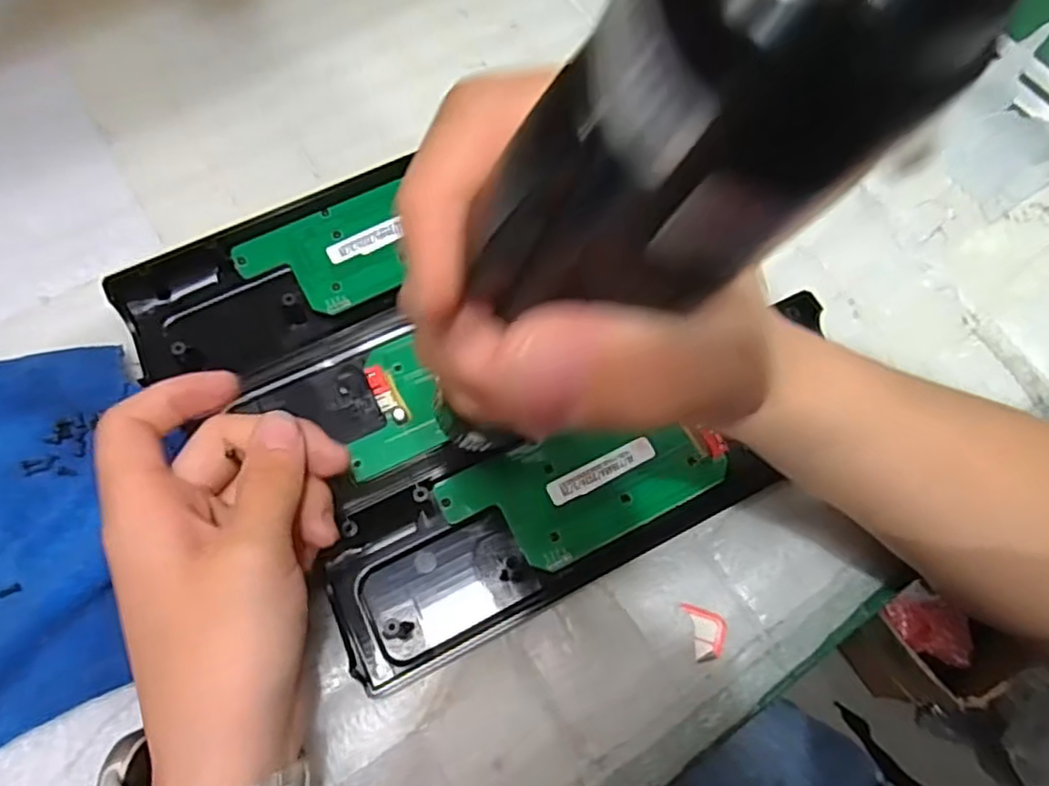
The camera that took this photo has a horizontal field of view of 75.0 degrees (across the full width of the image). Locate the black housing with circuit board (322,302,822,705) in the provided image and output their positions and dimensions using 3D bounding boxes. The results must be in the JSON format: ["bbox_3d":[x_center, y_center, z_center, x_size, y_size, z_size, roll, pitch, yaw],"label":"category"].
[{"bbox_3d":[0.035,0.037,0.293,0.240,0.017,0.067,-24,70,-12],"label":"black housing with circuit board"}]

